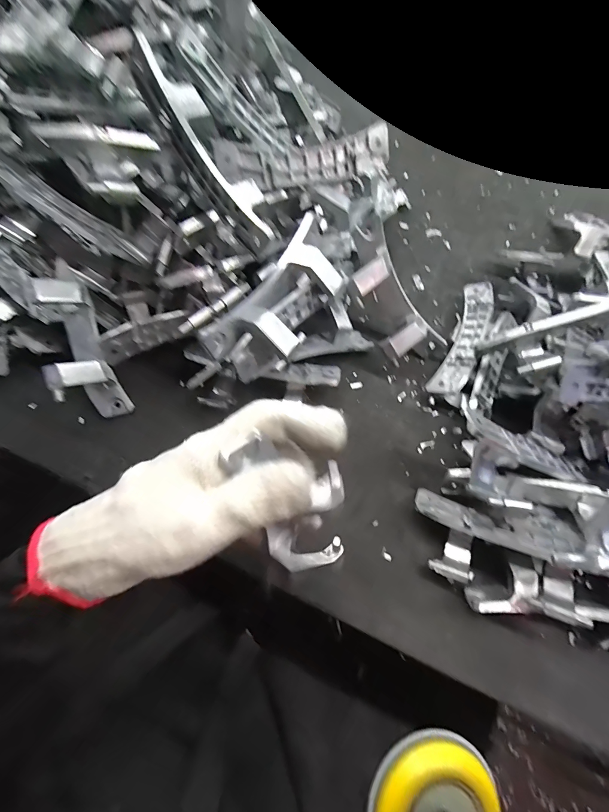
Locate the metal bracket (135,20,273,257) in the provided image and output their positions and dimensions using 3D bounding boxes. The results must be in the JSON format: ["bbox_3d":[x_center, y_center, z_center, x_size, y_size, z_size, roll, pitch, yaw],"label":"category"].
[{"bbox_3d":[-0.065,-0.181,0.247,0.034,0.028,0.142,-37,101,-17],"label":"metal bracket"}]

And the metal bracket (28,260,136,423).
[{"bbox_3d":[-0.204,-0.057,0.302,0.043,0.052,0.146,-18,98,-10],"label":"metal bracket"}]

